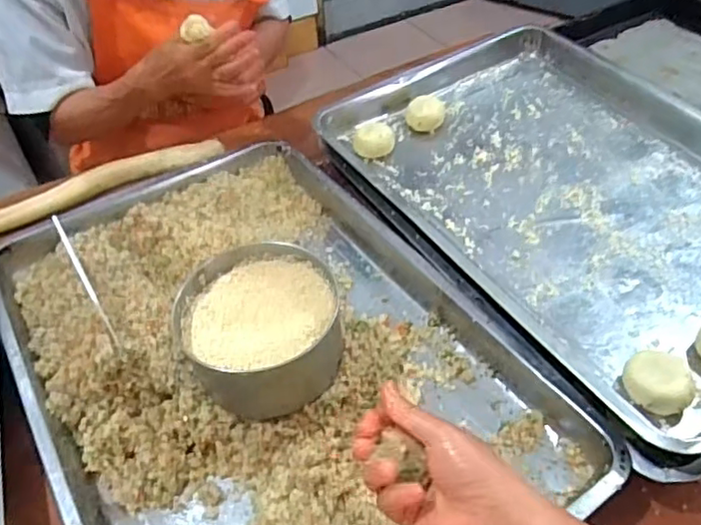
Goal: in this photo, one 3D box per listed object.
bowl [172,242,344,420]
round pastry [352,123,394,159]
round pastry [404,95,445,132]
[{"bbox_3d":[-0.078,0.066,0.553,0.133,0.092,0.137,-3,45,3],"label":"bowl"},{"bbox_3d":[0.031,-0.163,0.807,0.053,0.034,0.053,-3,45,3],"label":"round pastry"},{"bbox_3d":[0.102,-0.204,0.836,0.051,0.030,0.058,5,46,10],"label":"round pastry"}]

